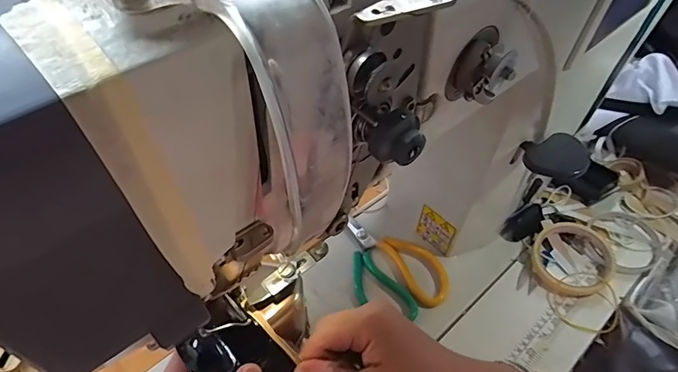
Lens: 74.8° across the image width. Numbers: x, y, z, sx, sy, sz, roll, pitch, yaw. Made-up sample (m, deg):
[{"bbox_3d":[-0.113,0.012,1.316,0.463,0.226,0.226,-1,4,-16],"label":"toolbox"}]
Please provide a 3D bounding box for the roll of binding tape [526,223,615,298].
[{"bbox_3d":[0.283,0.083,0.533,0.098,0.030,0.092,-2,45,2],"label":"roll of binding tape"}]

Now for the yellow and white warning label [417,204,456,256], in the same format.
[{"bbox_3d":[0.118,0.054,0.543,0.004,0.056,0.051,-35,52,-27],"label":"yellow and white warning label"}]

